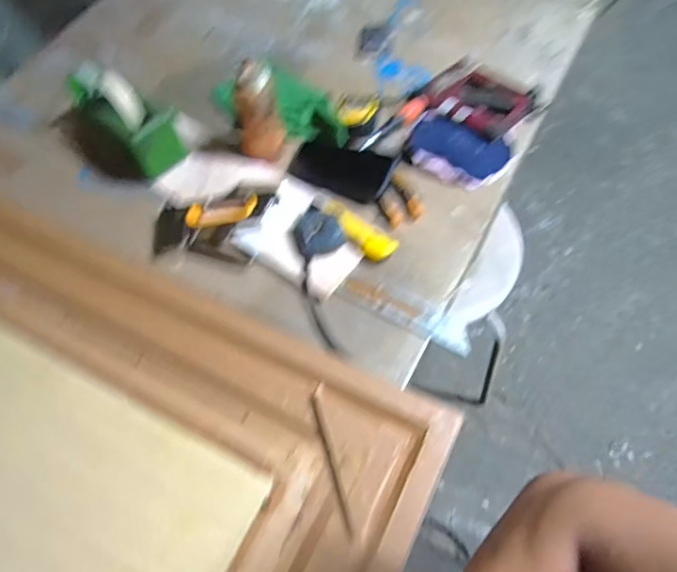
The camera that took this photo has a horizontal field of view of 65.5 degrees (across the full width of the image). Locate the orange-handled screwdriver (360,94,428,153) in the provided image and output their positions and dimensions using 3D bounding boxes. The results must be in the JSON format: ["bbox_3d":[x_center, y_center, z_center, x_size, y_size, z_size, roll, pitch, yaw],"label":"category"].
[{"bbox_3d":[0.093,-0.258,0.843,0.032,0.026,0.140,39,66,20],"label":"orange-handled screwdriver"}]

